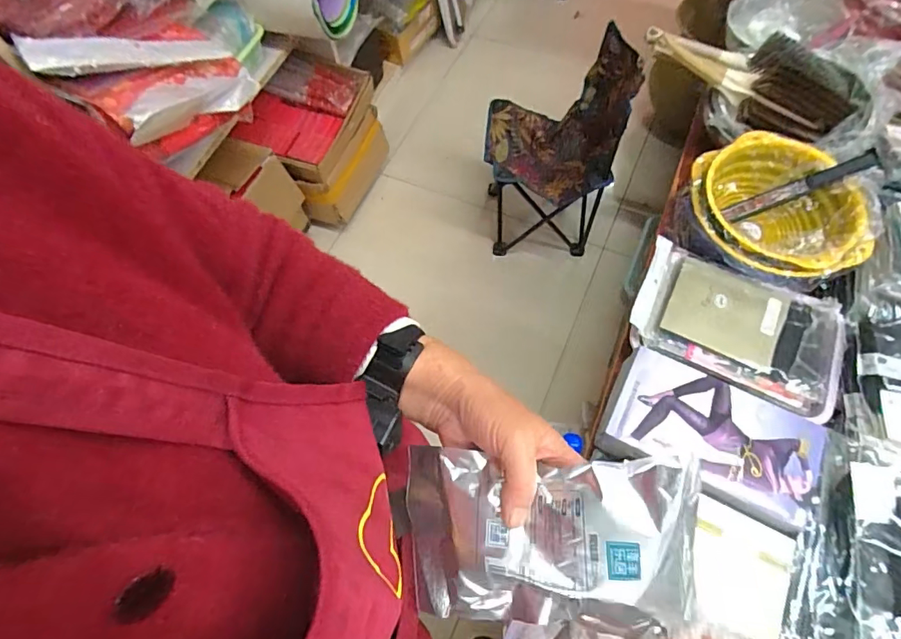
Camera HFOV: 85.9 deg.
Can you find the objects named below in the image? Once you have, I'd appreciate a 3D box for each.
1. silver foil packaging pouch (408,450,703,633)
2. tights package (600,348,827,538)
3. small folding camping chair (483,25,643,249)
[{"bbox_3d":[0.053,0.140,0.309,0.188,0.026,0.107,-8,81,24],"label":"silver foil packaging pouch"},{"bbox_3d":[0.374,0.158,0.684,0.275,0.038,0.167,27,67,11],"label":"tights package"},{"bbox_3d":[0.263,-0.436,1.339,0.324,0.553,0.310,2,65,3],"label":"small folding camping chair"}]

